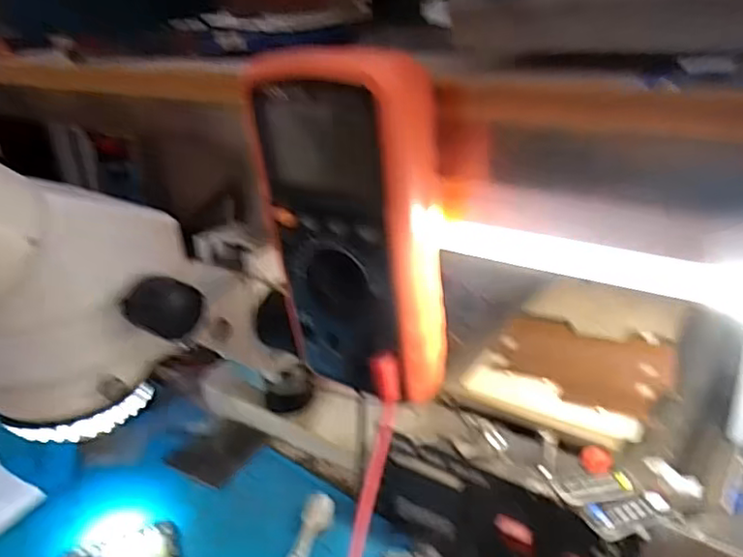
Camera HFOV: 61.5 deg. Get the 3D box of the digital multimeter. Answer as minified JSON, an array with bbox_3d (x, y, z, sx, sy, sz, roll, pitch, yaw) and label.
[{"bbox_3d":[-0.010,-0.024,0.317,0.089,0.169,0.042,13,31,32],"label":"digital multimeter"}]

